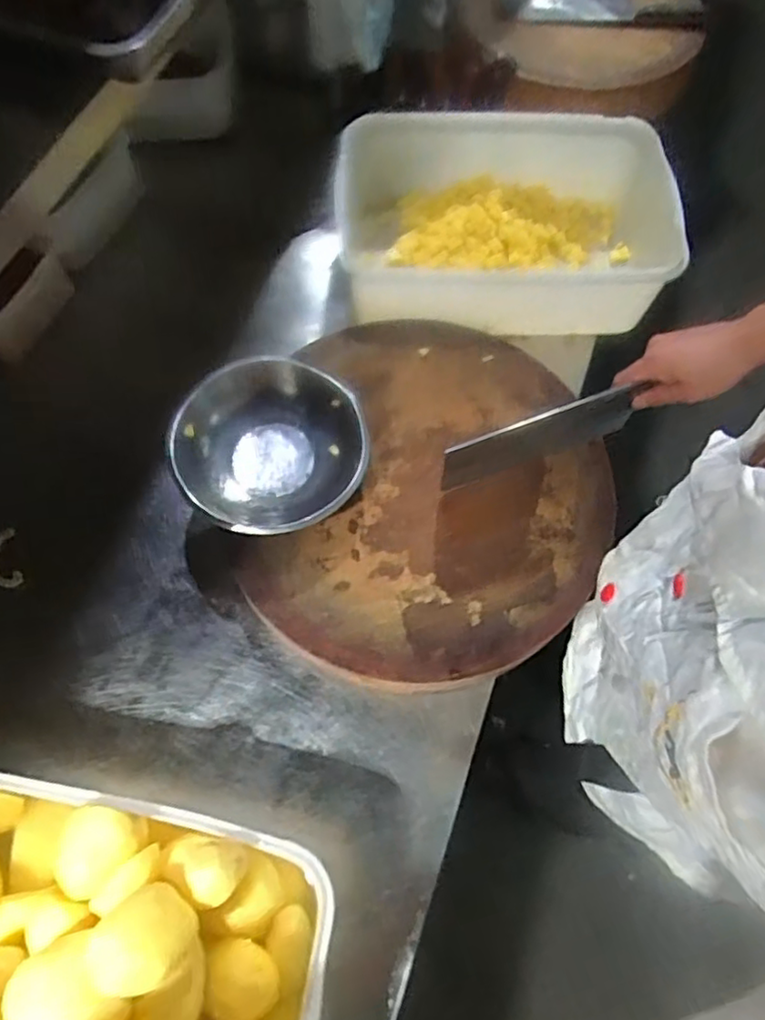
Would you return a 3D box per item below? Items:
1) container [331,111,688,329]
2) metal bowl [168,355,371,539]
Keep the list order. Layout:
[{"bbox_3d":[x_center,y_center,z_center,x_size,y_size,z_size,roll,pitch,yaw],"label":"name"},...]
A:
[{"bbox_3d":[0.172,-0.391,0.903,0.451,0.150,0.289,1,67,-1],"label":"container"},{"bbox_3d":[-0.117,-0.068,0.709,0.202,0.059,0.195,0,67,-1],"label":"metal bowl"}]

